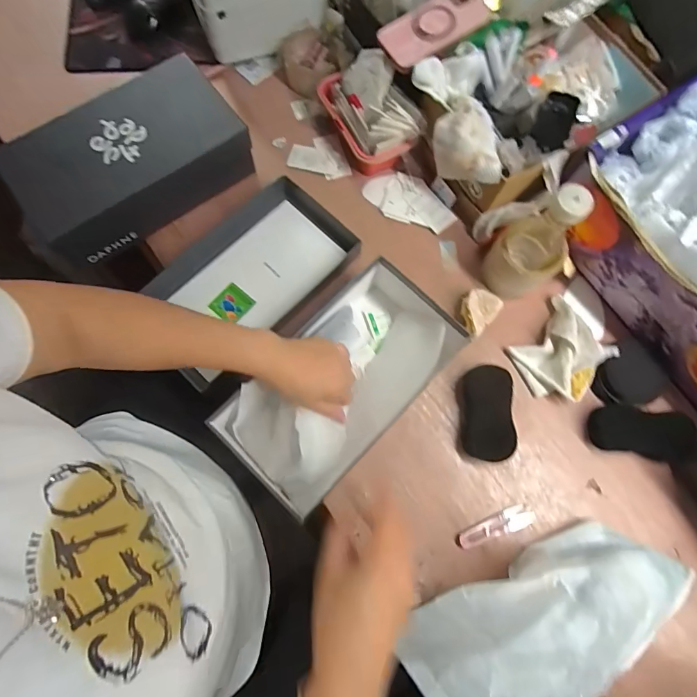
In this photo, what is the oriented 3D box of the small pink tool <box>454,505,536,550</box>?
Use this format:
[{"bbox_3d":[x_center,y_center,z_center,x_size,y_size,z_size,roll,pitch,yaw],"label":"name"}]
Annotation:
[{"bbox_3d":[0.190,0.229,0.529,0.107,0.013,0.031,-14,77,-5],"label":"small pink tool"}]

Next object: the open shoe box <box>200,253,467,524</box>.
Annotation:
[{"bbox_3d":[-0.007,0.039,0.530,0.167,0.086,0.312,43,79,8],"label":"open shoe box"}]

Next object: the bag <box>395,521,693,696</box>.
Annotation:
[{"bbox_3d":[0.231,0.296,0.447,0.352,0.108,0.127,-15,77,-20],"label":"bag"}]

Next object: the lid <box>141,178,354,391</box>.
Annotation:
[{"bbox_3d":[-0.137,-0.103,0.608,0.296,0.047,0.179,-43,81,-11],"label":"lid"}]

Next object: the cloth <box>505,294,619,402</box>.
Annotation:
[{"bbox_3d":[0.296,0.003,0.568,0.129,0.041,0.106,-43,81,-11],"label":"cloth"}]

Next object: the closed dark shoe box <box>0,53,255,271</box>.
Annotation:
[{"bbox_3d":[-0.305,-0.262,0.588,0.297,0.103,0.157,-37,80,-10],"label":"closed dark shoe box"}]

